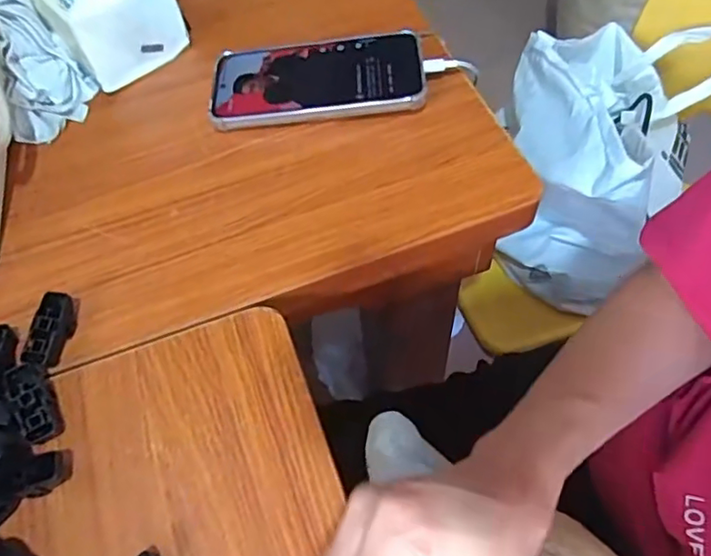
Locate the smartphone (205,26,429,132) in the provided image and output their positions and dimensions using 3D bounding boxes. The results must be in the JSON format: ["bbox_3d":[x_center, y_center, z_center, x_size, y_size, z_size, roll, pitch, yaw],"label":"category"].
[{"bbox_3d":[-0.031,-0.162,0.471,0.167,0.011,0.084,-6,59,5],"label":"smartphone"}]

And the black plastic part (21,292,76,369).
[{"bbox_3d":[-0.192,0.034,0.371,0.018,0.020,0.048,9,60,8],"label":"black plastic part"}]

